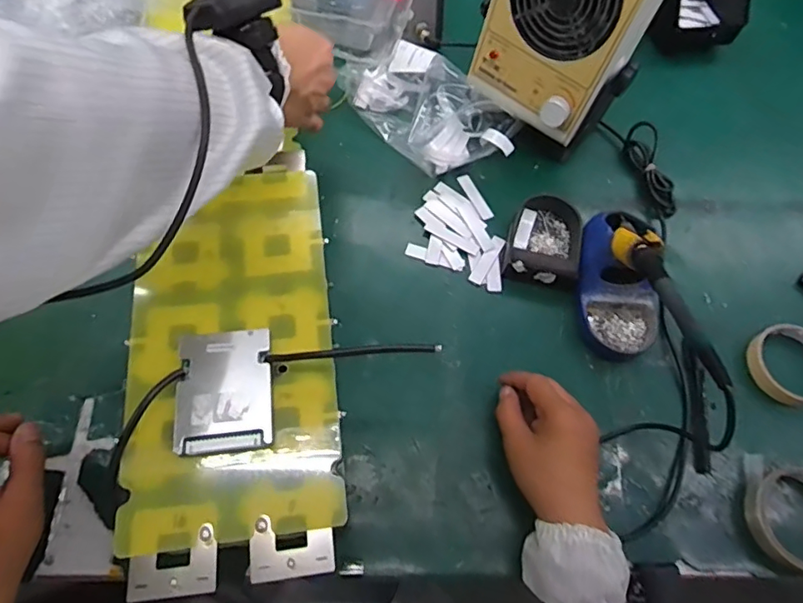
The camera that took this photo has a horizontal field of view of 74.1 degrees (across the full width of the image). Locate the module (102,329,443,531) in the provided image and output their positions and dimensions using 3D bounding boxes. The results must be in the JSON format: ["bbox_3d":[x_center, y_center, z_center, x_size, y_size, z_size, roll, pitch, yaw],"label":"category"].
[{"bbox_3d":[-0.097,0.050,0.355,0.222,0.017,0.085,-27,69,-10],"label":"module"}]

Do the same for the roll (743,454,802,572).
[{"bbox_3d":[0.364,0.196,0.482,0.096,0.027,0.091,1,66,-3],"label":"roll"}]

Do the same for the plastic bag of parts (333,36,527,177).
[{"bbox_3d":[0.025,-0.234,0.630,0.228,0.061,0.114,33,68,11],"label":"plastic bag of parts"}]

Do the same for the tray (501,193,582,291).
[{"bbox_3d":[0.158,-0.073,0.583,0.076,0.031,0.117,15,66,3],"label":"tray"}]

